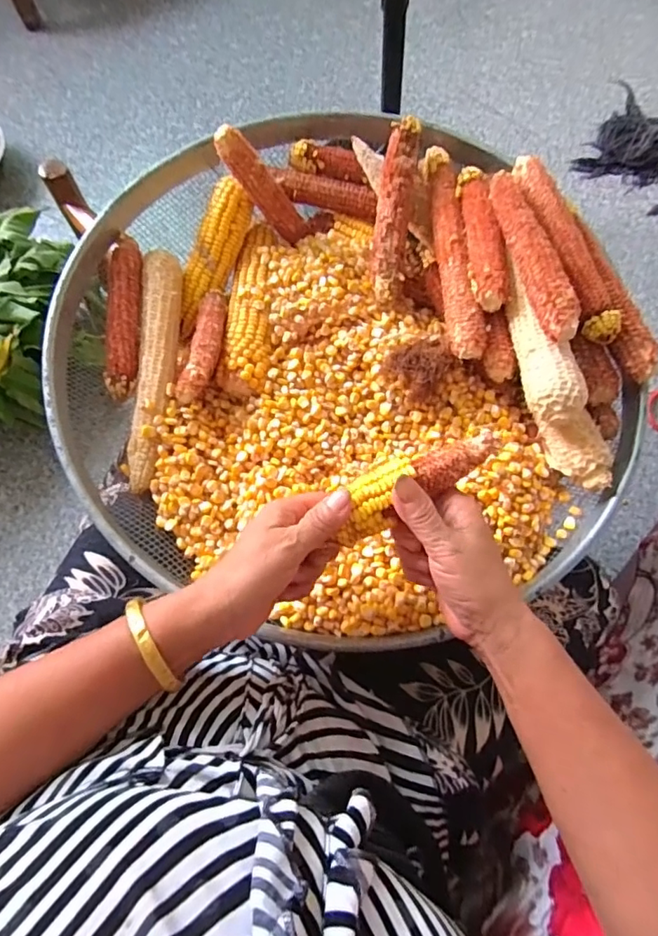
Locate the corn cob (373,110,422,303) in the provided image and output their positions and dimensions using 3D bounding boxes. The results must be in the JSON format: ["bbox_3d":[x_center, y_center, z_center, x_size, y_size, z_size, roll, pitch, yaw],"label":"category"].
[{"bbox_3d":[0.062,-0.242,0.484,0.031,0.026,0.169,7,93,2],"label":"corn cob"}]

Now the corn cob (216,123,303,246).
[{"bbox_3d":[-0.064,-0.271,0.483,0.022,0.120,0.025,3,69,34],"label":"corn cob"}]

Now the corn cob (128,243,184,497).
[{"bbox_3d":[-0.159,-0.094,0.460,0.030,0.025,0.229,1,71,0],"label":"corn cob"}]

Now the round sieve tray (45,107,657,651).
[{"bbox_3d":[0.008,-0.106,0.439,0.458,0.107,0.487,0,72,0],"label":"round sieve tray"}]

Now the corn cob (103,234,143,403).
[{"bbox_3d":[-0.189,-0.142,0.465,0.025,0.028,0.158,0,71,0],"label":"corn cob"}]

